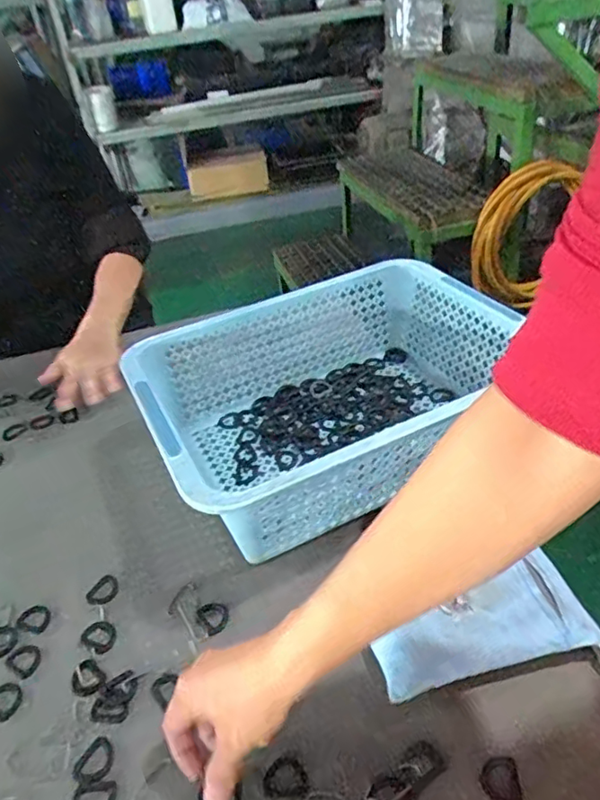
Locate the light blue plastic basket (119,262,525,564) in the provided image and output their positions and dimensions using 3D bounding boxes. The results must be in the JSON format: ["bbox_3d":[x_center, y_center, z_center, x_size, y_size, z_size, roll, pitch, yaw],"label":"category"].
[{"bbox_3d":[0.040,-0.005,0.626,0.375,0.119,0.286,-20,39,-17],"label":"light blue plastic basket"}]

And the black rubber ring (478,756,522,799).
[{"bbox_3d":[0.129,0.246,0.378,0.025,0.004,0.027,-4,37,3],"label":"black rubber ring"}]

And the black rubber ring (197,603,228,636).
[{"bbox_3d":[-0.073,0.183,0.494,0.025,0.004,0.031,-24,40,-22],"label":"black rubber ring"}]

